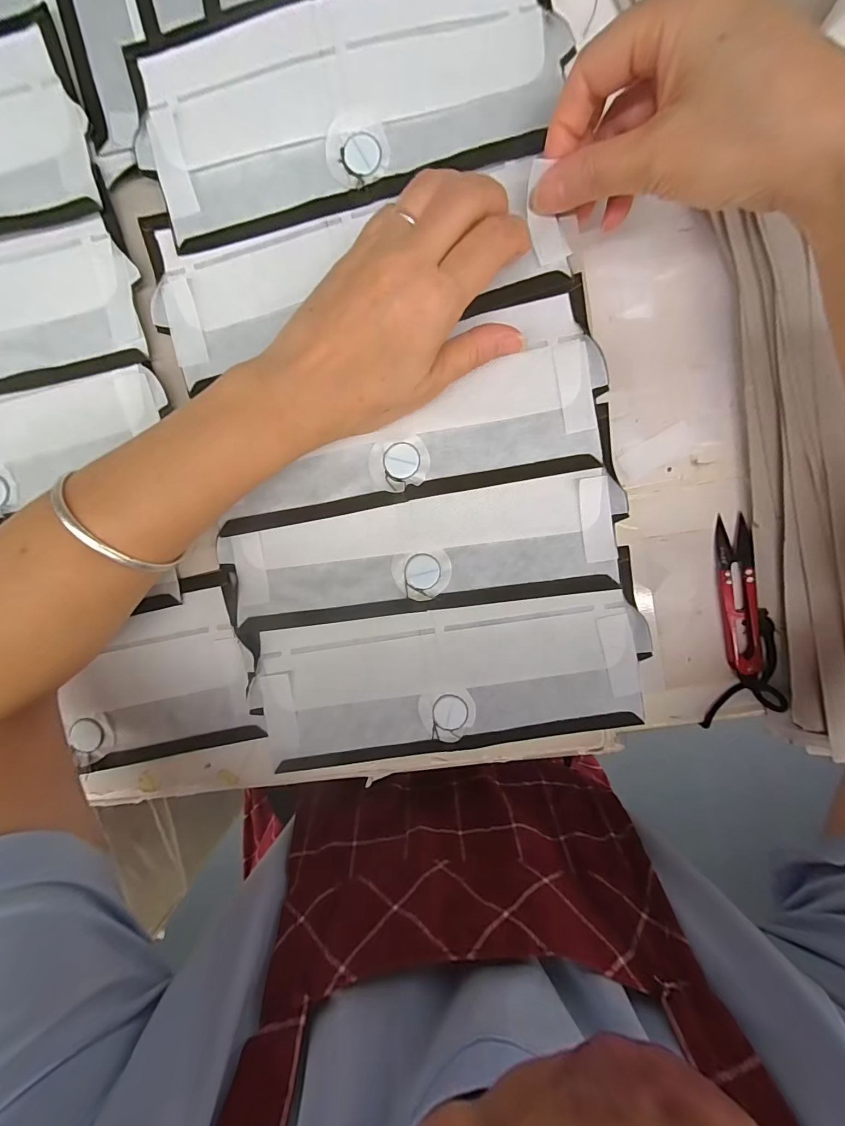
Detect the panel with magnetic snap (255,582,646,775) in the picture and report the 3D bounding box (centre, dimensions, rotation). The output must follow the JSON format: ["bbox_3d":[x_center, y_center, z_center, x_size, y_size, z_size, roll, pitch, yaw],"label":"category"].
[{"bbox_3d":[0.016,0.072,0.248,0.232,0.006,0.089,-9,91,3],"label":"panel with magnetic snap"}]

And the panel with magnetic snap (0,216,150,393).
[{"bbox_3d":[-0.281,-0.133,0.237,0.227,0.006,0.077,-16,101,3],"label":"panel with magnetic snap"}]

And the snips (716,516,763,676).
[{"bbox_3d":[0.209,0.021,0.262,0.022,0.010,0.099,-7,94,1],"label":"snips"}]

